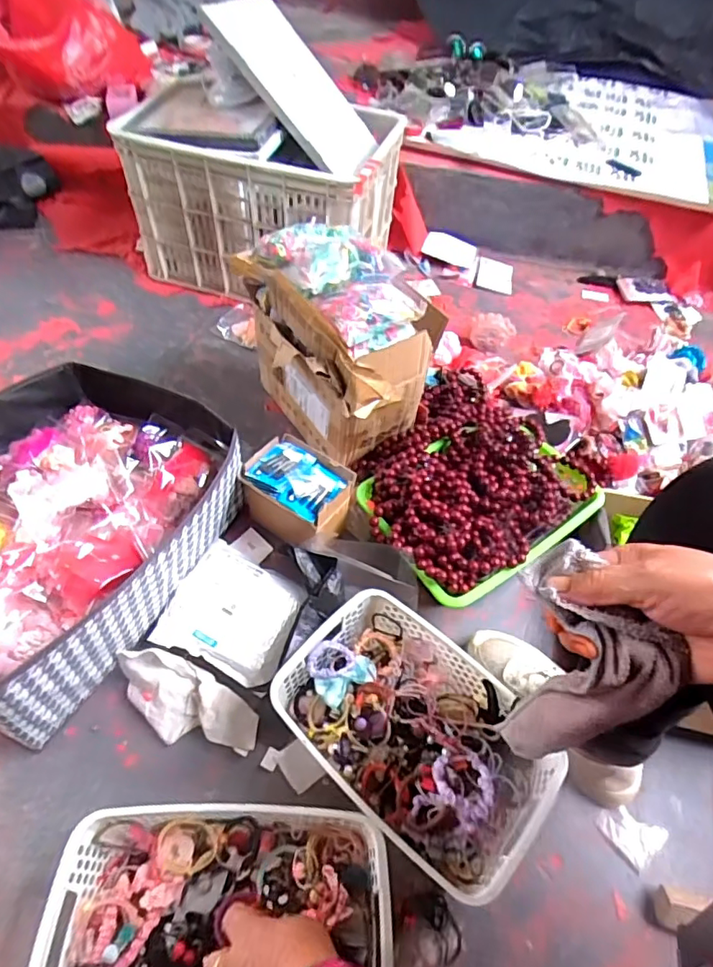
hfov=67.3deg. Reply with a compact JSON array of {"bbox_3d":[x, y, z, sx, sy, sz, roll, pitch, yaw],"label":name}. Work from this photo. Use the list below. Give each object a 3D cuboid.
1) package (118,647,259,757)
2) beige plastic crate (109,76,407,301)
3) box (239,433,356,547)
[{"bbox_3d":[-0.204,0.263,0.642,0.186,0.036,0.082,27,54,16],"label":"package"},{"bbox_3d":[-0.190,-0.625,1.186,0.505,0.329,0.364,17,51,7],"label":"beige plastic crate"},{"bbox_3d":[-0.081,0.020,0.775,0.169,0.095,0.115,32,55,19],"label":"box"}]

